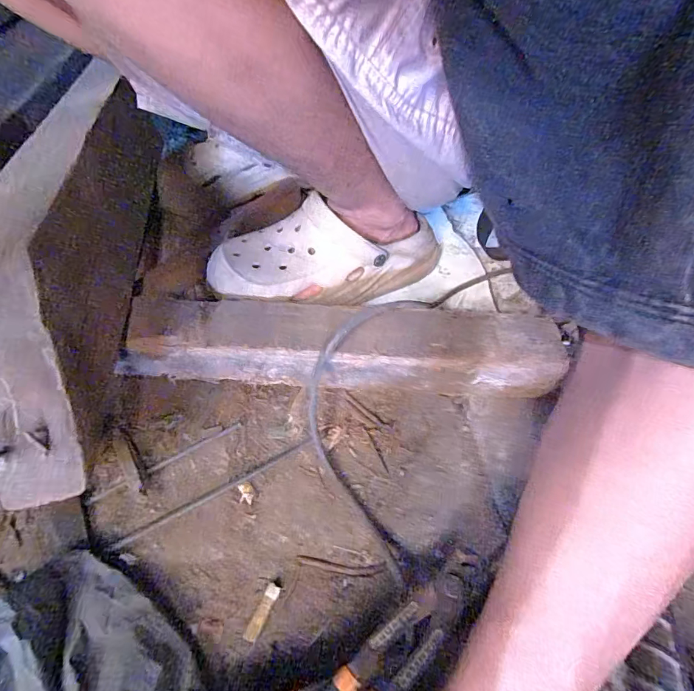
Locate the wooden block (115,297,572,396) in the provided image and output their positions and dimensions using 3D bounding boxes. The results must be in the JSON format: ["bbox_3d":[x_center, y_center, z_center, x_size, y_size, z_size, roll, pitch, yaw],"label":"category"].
[{"bbox_3d":[-0.008,-0.001,0.415,0.414,0.065,0.083,3,49,6],"label":"wooden block"}]

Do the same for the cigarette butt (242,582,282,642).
[{"bbox_3d":[-0.061,0.191,0.299,0.011,0.005,0.038,20,53,19],"label":"cigarette butt"}]

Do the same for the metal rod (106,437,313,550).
[{"bbox_3d":[-0.110,0.123,0.355,0.175,0.005,0.007,-26,53,-19],"label":"metal rod"}]

